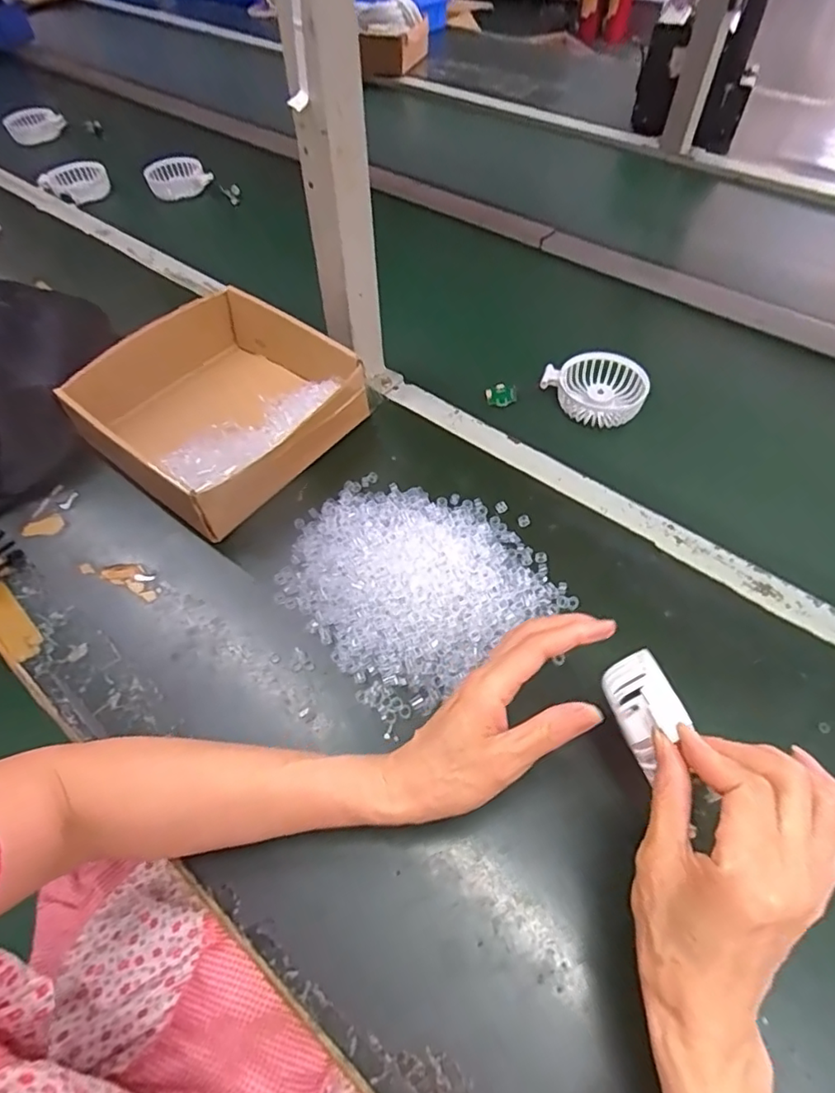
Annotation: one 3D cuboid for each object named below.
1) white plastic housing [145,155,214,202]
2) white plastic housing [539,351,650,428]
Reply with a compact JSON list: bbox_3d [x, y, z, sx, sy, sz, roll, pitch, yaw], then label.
[{"bbox_3d":[-0.395,-0.607,0.948,0.102,0.040,0.074,-24,57,-14],"label":"white plastic housing"},{"bbox_3d":[0.190,-0.170,0.617,0.103,0.033,0.083,23,58,18],"label":"white plastic housing"}]

